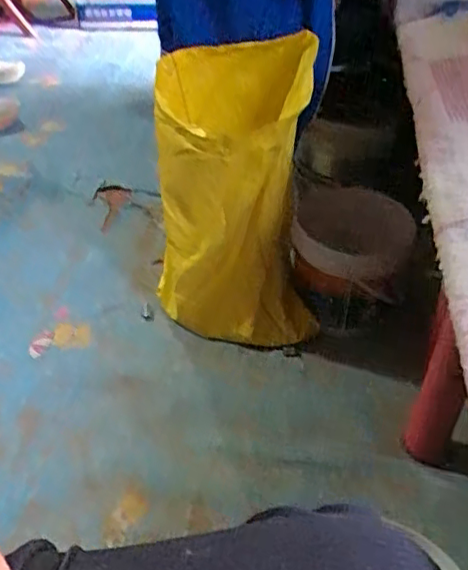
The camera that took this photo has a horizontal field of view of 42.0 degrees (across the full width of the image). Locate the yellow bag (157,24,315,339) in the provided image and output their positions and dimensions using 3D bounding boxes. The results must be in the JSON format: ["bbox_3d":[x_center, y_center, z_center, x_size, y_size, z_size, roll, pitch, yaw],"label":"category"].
[{"bbox_3d":[0.000,-0.148,1.058,0.267,0.470,0.252,-1,39,-1],"label":"yellow bag"}]

